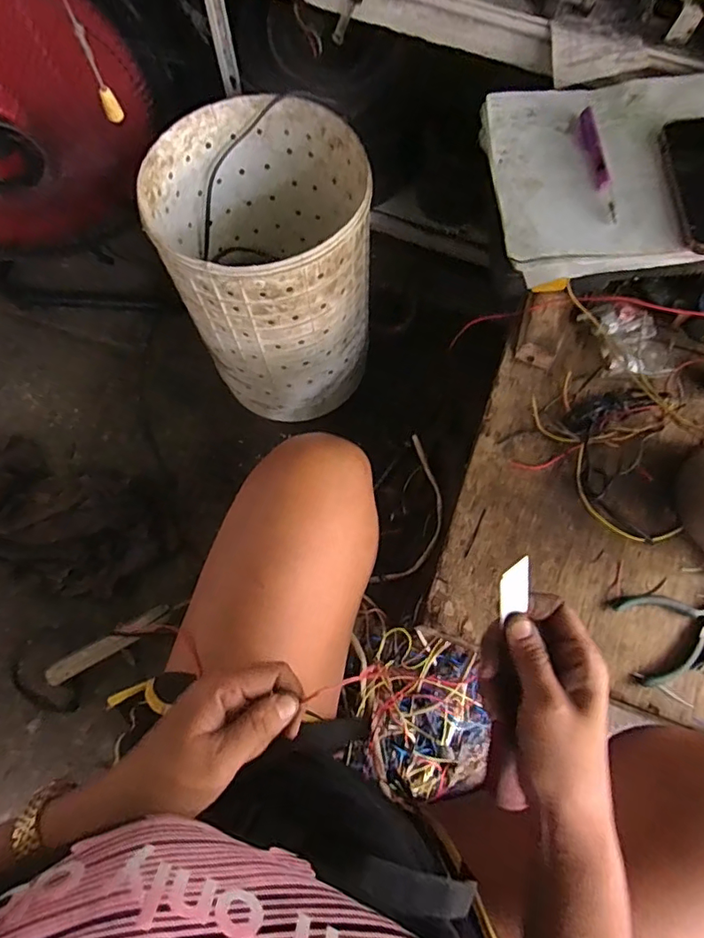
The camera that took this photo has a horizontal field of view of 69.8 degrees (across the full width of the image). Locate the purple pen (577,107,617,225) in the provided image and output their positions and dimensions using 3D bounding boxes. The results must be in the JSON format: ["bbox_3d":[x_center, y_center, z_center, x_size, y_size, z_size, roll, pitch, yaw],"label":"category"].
[{"bbox_3d":[0.249,-0.309,0.515,0.017,0.011,0.147,-2,73,-1],"label":"purple pen"}]

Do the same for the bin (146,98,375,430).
[{"bbox_3d":[-0.109,-0.265,0.691,0.243,0.315,0.275,-7,73,-3],"label":"bin"}]

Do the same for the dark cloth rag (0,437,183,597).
[{"bbox_3d":[-0.492,0.070,0.805,0.441,0.046,0.202,18,73,5],"label":"dark cloth rag"}]

